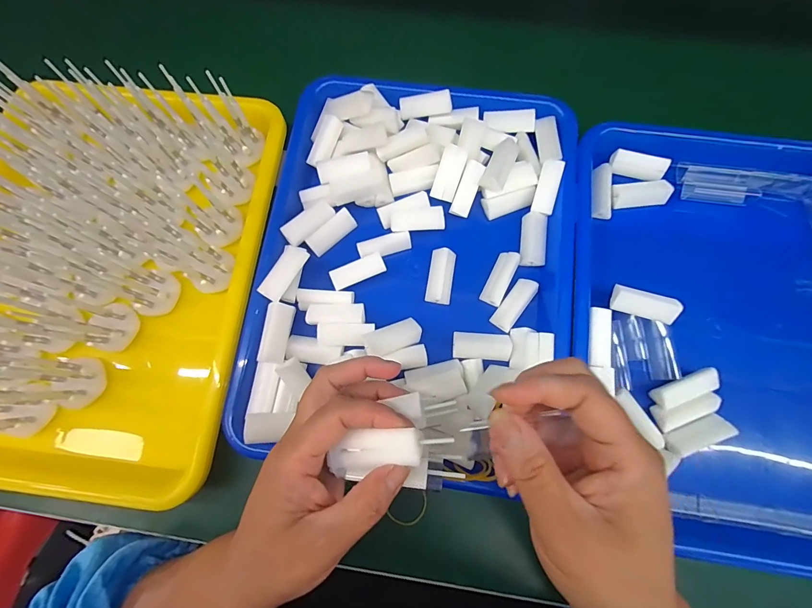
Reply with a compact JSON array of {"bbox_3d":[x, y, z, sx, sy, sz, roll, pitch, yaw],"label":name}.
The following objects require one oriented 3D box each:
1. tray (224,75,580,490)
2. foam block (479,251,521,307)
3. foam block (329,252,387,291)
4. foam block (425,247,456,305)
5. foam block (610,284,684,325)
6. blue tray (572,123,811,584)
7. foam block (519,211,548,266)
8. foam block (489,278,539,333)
[{"bbox_3d":[0.010,-0.036,0.306,0.247,0.032,0.320,8,80,2],"label":"tray"},{"bbox_3d":[0.080,-0.021,0.309,0.018,0.012,0.047,26,78,7],"label":"foam block"},{"bbox_3d":[-0.040,-0.028,0.307,0.044,0.007,0.018,-24,80,-4],"label":"foam block"},{"bbox_3d":[0.030,-0.023,0.311,0.021,0.013,0.046,10,77,4],"label":"foam block"},{"bbox_3d":[0.184,0.000,0.284,0.047,0.014,0.021,18,109,6],"label":"foam block"},{"bbox_3d":[0.256,0.021,0.302,0.253,0.057,0.339,8,76,3],"label":"blue tray"},{"bbox_3d":[0.110,-0.055,0.317,0.020,0.011,0.046,9,76,3],"label":"foam block"},{"bbox_3d":[0.090,0.000,0.302,0.018,0.012,0.045,36,80,9],"label":"foam block"}]

